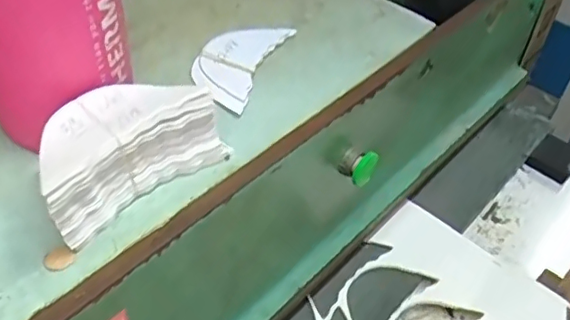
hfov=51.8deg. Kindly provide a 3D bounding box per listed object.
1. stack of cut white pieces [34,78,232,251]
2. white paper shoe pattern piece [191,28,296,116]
[{"bbox_3d":[-0.123,-0.008,0.445,0.072,0.076,0.150,33,50,27],"label":"stack of cut white pieces"},{"bbox_3d":[-0.051,-0.102,0.601,0.074,0.010,0.153,15,44,11],"label":"white paper shoe pattern piece"}]

